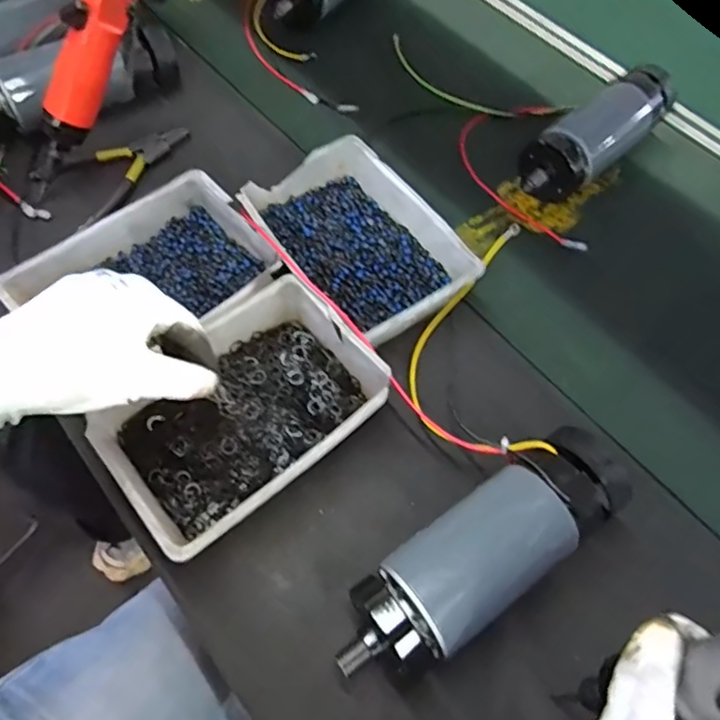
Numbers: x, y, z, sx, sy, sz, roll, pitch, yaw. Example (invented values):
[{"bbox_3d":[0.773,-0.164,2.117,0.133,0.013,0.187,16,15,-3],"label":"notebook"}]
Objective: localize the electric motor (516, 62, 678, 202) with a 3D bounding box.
[{"bbox_3d":[0.266,-0.250,0.675,0.238,0.062,0.068,-39,71,-22],"label":"electric motor"}]

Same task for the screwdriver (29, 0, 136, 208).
[{"bbox_3d":[-0.242,-0.258,0.521,0.045,0.281,0.042,-9,54,-52],"label":"screwdriver"}]

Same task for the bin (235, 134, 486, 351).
[{"bbox_3d":[0.000,-0.110,0.556,0.141,0.050,0.206,-33,69,-20],"label":"bin"}]

